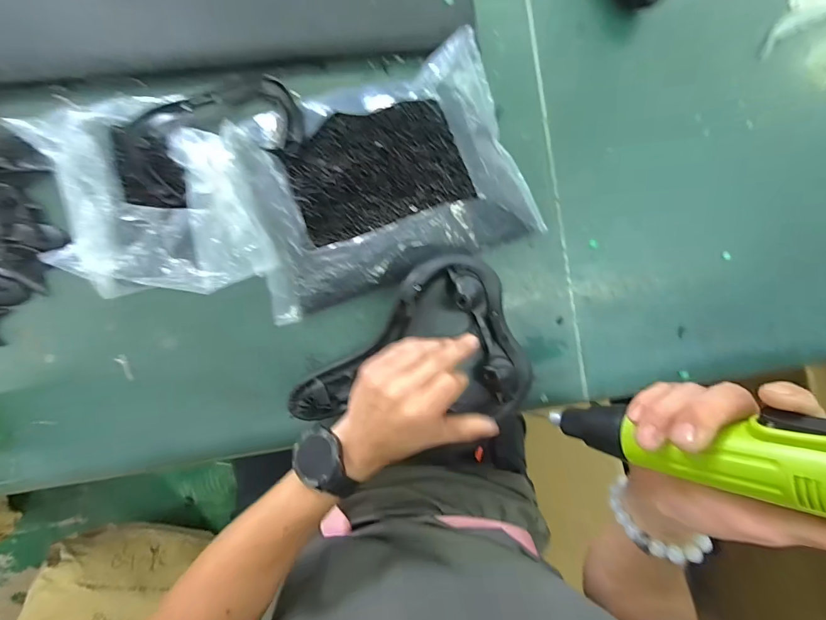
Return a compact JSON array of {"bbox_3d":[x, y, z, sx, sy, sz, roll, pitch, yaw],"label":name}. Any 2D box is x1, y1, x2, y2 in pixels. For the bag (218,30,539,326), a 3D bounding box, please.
[{"bbox_3d":[-0.037,-0.143,0.431,0.307,0.040,0.225,-22,91,-3],"label":"bag"}]

